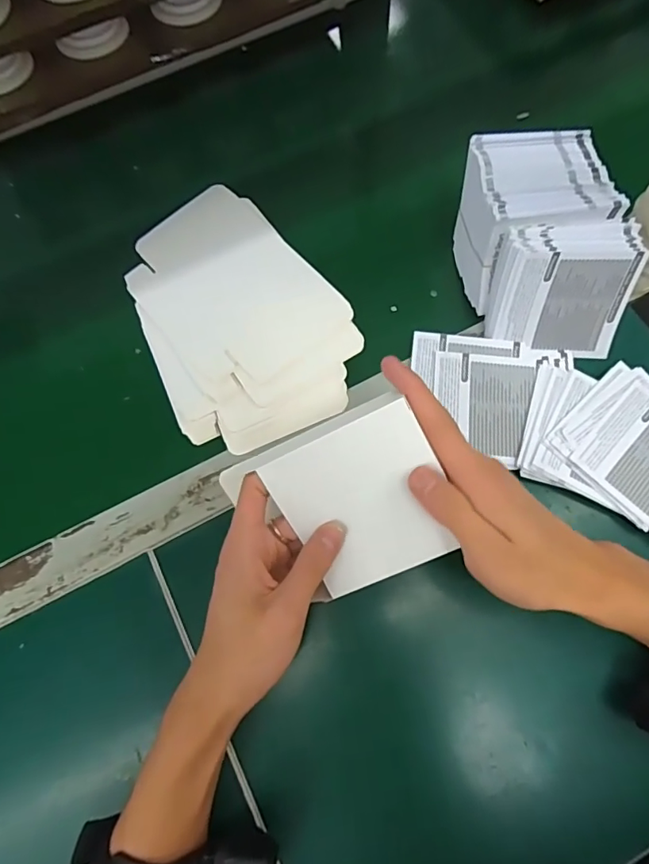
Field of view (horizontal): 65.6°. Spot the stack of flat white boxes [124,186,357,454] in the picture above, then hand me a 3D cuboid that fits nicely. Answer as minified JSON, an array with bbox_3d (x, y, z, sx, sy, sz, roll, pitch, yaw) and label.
[{"bbox_3d":[-0.071,-0.102,0.410,0.152,0.016,0.226,-24,73,-5],"label":"stack of flat white boxes"}]

